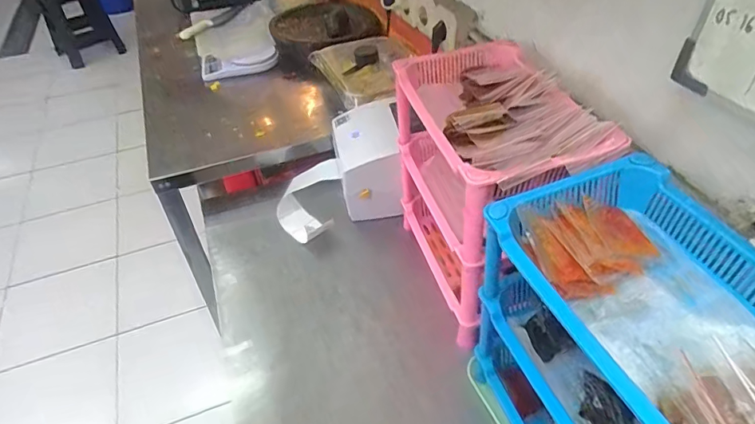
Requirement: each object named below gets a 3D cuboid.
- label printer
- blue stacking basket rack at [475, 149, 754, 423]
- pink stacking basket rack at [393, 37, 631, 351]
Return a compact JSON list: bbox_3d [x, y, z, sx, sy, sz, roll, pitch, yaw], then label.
[{"bbox_3d":[-0.022,-0.093,0.979,0.108,0.149,0.178,-9,43,-6],"label":"label printer"},{"bbox_3d":[0.258,0.176,0.514,0.195,0.331,0.298,-17,44,-14],"label":"blue stacking basket rack"},{"bbox_3d":[0.158,-0.031,0.745,0.181,0.349,0.318,-11,43,-8],"label":"pink stacking basket rack"}]

